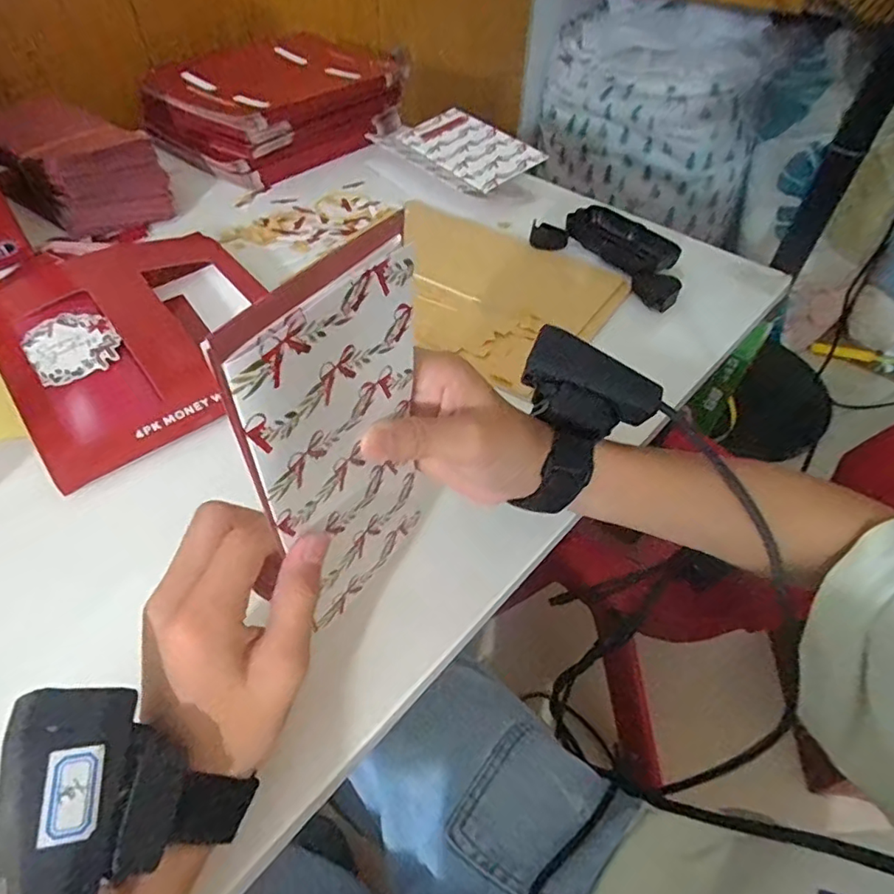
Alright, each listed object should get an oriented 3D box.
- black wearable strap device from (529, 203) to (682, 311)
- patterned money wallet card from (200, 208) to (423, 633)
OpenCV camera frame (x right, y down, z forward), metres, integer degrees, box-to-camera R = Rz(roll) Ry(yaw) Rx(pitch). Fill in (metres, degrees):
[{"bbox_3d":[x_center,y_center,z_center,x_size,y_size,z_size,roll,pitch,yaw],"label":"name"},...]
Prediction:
[{"bbox_3d":[0.163,-0.191,0.533,0.154,0.025,0.088,36,56,26],"label":"black wearable strap device"},{"bbox_3d":[-0.040,0.005,0.236,0.007,0.182,0.092,27,57,21],"label":"patterned money wallet card"}]

